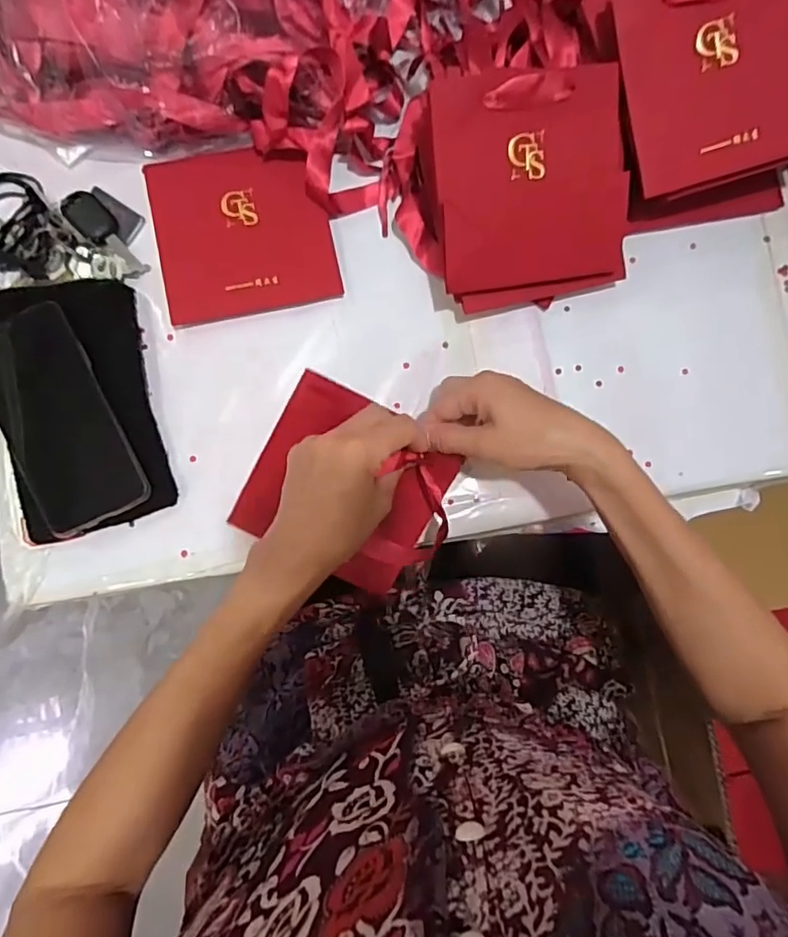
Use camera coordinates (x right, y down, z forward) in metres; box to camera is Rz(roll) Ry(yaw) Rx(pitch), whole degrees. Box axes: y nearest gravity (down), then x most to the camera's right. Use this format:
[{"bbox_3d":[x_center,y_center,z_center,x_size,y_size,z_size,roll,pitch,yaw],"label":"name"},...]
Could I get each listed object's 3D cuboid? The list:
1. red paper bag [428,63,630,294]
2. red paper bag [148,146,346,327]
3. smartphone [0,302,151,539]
[{"bbox_3d":[0.106,-0.212,0.420,0.147,0.011,0.141,-11,116,-8],"label":"red paper bag"},{"bbox_3d":[-0.125,-0.197,0.464,0.138,0.010,0.140,-13,86,-3],"label":"red paper bag"},{"bbox_3d":[-0.257,-0.036,0.425,0.079,0.008,0.166,-26,93,-6],"label":"smartphone"}]

